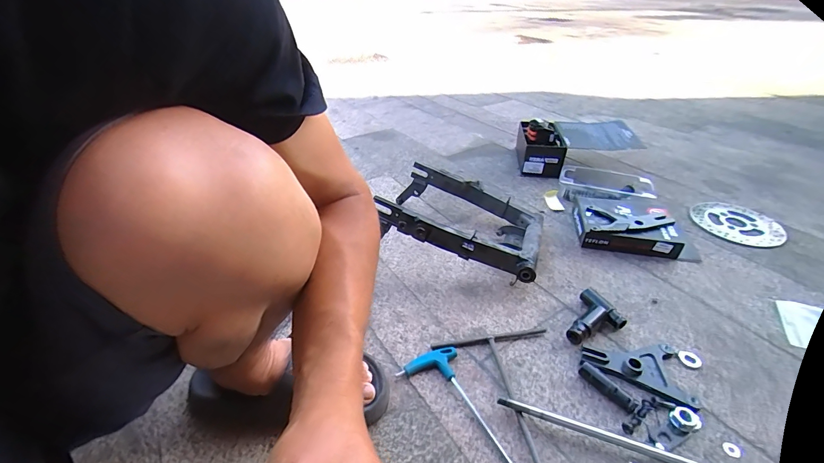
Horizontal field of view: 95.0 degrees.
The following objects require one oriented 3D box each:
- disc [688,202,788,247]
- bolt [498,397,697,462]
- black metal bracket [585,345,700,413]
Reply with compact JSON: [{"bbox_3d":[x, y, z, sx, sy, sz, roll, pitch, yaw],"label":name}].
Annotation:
[{"bbox_3d":[0.722,-0.023,0.844,0.169,0.012,0.163,-2,38,2],"label":"disc"},{"bbox_3d":[0.236,0.248,0.453,0.260,0.021,0.013,12,38,17],"label":"bolt"},{"bbox_3d":[0.314,0.193,0.531,0.132,0.018,0.100,6,37,8],"label":"black metal bracket"}]

